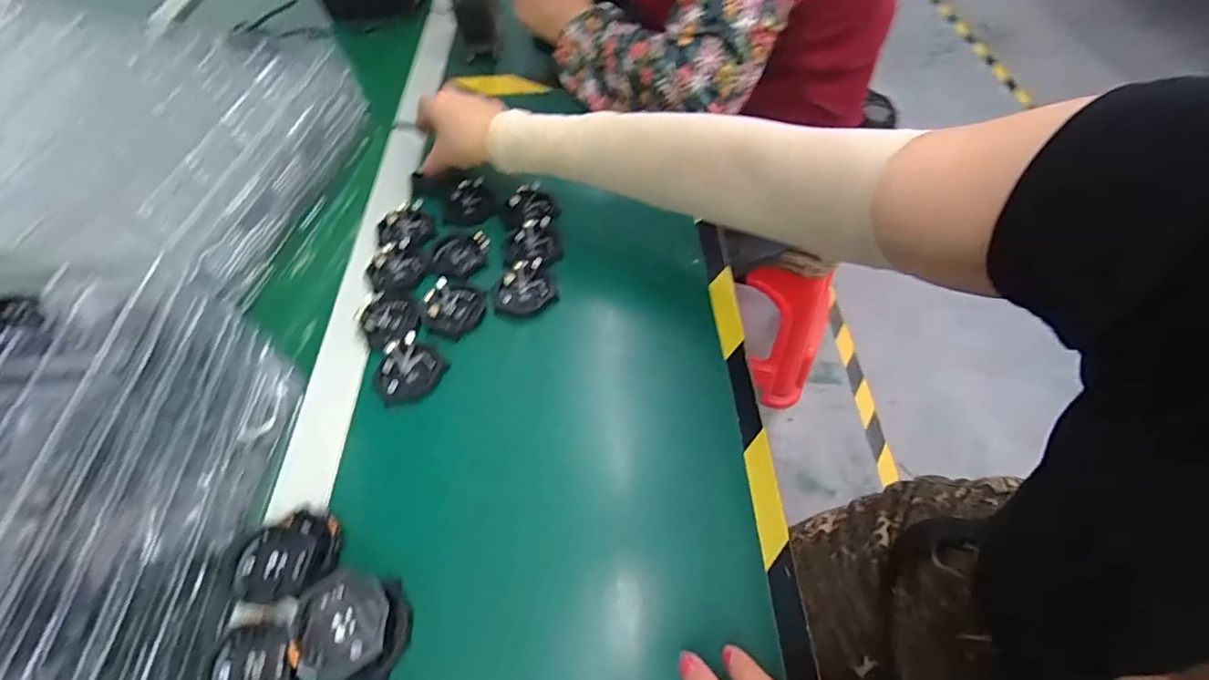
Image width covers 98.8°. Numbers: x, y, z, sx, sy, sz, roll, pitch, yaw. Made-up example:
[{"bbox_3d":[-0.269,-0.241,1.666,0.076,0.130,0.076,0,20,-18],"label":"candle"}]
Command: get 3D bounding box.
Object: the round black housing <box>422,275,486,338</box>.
[{"bbox_3d":[-0.124,-0.028,0.427,0.046,0.011,0.047,-2,56,2],"label":"round black housing"}]

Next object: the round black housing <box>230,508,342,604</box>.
[{"bbox_3d":[-0.195,0.135,0.321,0.059,0.018,0.047,-20,57,-10],"label":"round black housing"}]

